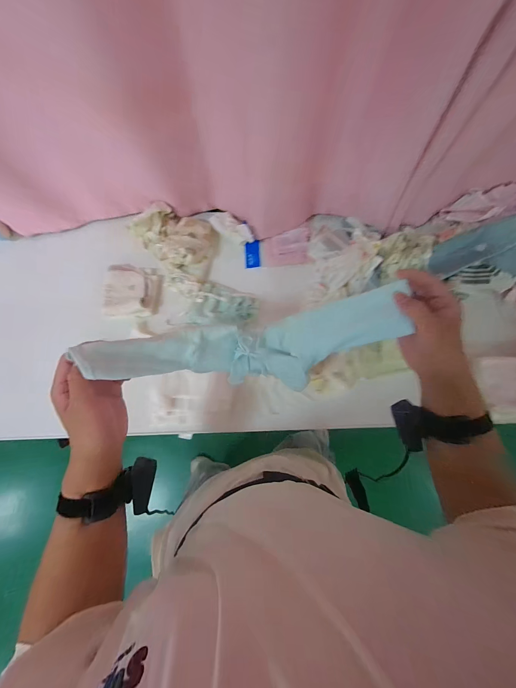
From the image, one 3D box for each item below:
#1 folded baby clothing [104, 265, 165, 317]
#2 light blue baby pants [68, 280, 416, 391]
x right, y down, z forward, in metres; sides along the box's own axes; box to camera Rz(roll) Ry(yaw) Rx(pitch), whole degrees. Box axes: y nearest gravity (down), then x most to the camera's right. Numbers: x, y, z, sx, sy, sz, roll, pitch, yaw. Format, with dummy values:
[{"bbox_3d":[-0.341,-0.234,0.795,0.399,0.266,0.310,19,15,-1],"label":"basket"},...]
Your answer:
[{"bbox_3d":[-0.309,-0.138,0.635,0.131,0.030,0.131,1,75,-2],"label":"folded baby clothing"},{"bbox_3d":[-0.011,0.004,0.381,0.402,0.146,0.084,-7,76,-9],"label":"light blue baby pants"}]

